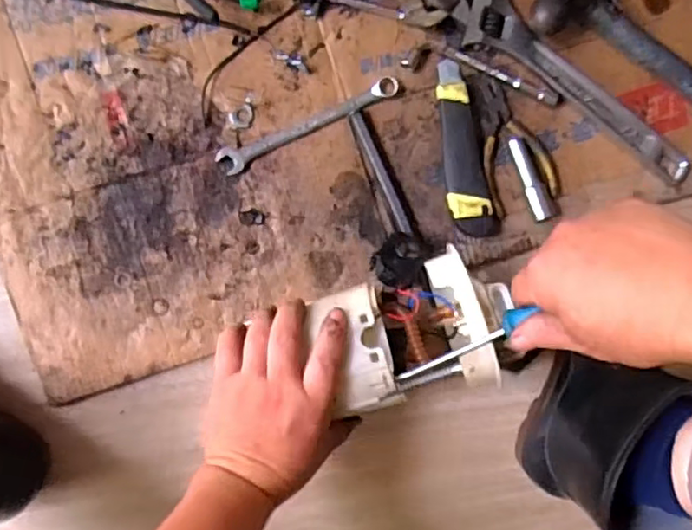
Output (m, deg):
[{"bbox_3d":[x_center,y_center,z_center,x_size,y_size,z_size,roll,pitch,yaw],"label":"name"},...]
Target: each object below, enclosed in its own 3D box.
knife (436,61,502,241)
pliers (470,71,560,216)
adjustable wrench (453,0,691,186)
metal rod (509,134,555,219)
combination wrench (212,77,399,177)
[{"bbox_3d":[0.105,-0.106,0.574,0.039,0.017,0.162,-13,93,-5],"label":"knife"},{"bbox_3d":[0.159,-0.114,0.587,0.069,0.007,0.128,-9,92,-6],"label":"pliers"},{"bbox_3d":[0.218,-0.171,0.589,0.274,0.018,0.065,36,88,-6],"label":"adjustable wrench"},{"bbox_3d":[0.170,-0.080,0.582,0.022,0.015,0.080,-24,94,-5],"label":"metal rod"},{"bbox_3d":[-0.033,-0.128,0.567,0.172,0.013,0.022,-25,94,-5],"label":"combination wrench"}]

